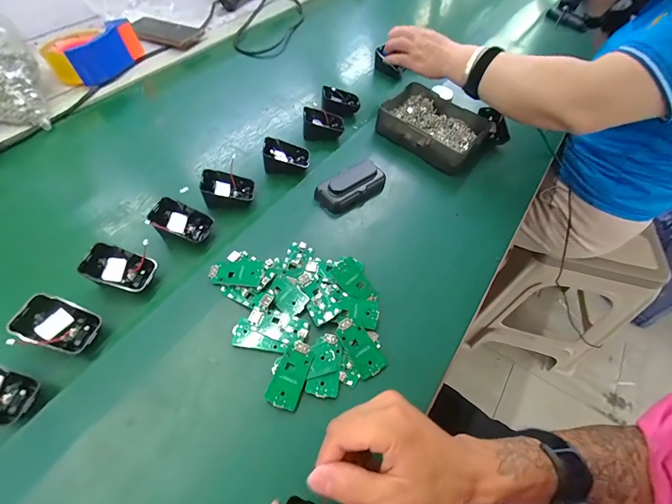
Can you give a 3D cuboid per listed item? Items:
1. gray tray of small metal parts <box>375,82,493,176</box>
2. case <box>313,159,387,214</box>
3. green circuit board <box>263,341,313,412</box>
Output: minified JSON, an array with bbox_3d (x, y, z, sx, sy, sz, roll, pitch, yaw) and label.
[{"bbox_3d":[0.164,-0.214,0.580,0.179,0.046,0.133,35,64,17],"label":"gray tray of small metal parts"},{"bbox_3d":[0.026,-0.096,0.495,0.101,0.028,0.054,-36,67,-21],"label":"case"},{"bbox_3d":[-0.046,0.122,0.348,0.033,0.008,0.064,16,60,7],"label":"green circuit board"}]

